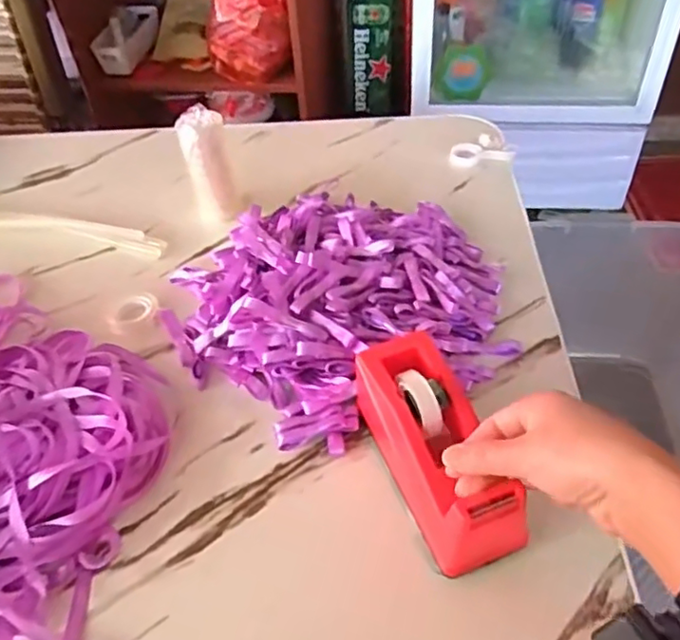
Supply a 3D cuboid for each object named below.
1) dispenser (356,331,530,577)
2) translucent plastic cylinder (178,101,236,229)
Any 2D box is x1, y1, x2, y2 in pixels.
[{"bbox_3d":[0.065,0.084,0.407,0.062,0.079,0.154,-17,56,-12],"label":"dispenser"},{"bbox_3d":[-0.137,-0.161,0.632,0.042,0.111,0.041,-12,46,-8],"label":"translucent plastic cylinder"}]

